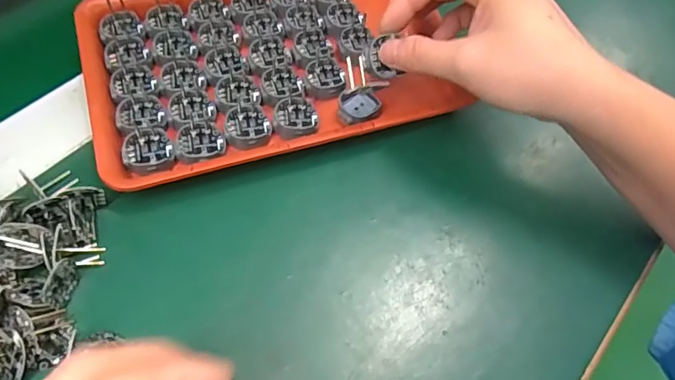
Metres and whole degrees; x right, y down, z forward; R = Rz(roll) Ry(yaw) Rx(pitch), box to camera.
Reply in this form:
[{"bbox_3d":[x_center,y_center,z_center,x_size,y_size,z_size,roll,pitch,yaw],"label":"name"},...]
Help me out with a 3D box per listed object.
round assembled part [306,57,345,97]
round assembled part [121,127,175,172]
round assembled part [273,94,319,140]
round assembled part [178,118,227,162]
[{"bbox_3d":[-0.008,-0.075,0.333,0.026,0.006,0.028,2,59,-3],"label":"round assembled part"},{"bbox_3d":[-0.111,-0.023,0.293,0.028,0.008,0.029,2,59,-3],"label":"round assembled part"},{"bbox_3d":[-0.026,-0.046,0.313,0.027,0.008,0.028,2,59,-3],"label":"round assembled part"},{"bbox_3d":[-0.082,-0.030,0.301,0.027,0.006,0.029,2,59,-3],"label":"round assembled part"}]

